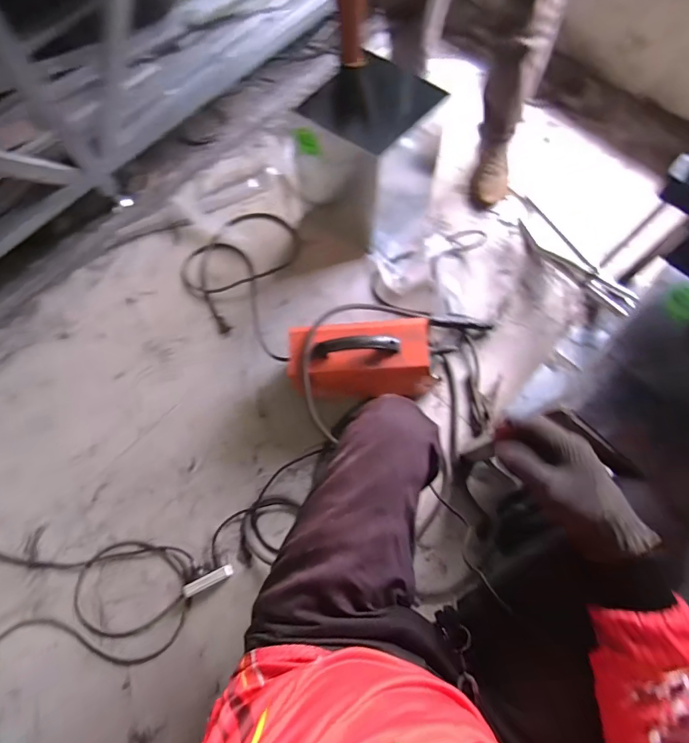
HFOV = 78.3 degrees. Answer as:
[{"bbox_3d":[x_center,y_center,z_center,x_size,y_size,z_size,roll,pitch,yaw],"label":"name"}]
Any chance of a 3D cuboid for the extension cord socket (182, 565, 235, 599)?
[{"bbox_3d":[-0.314,0.484,0.982,0.111,0.031,0.032,-24,74,-7],"label":"extension cord socket"}]

